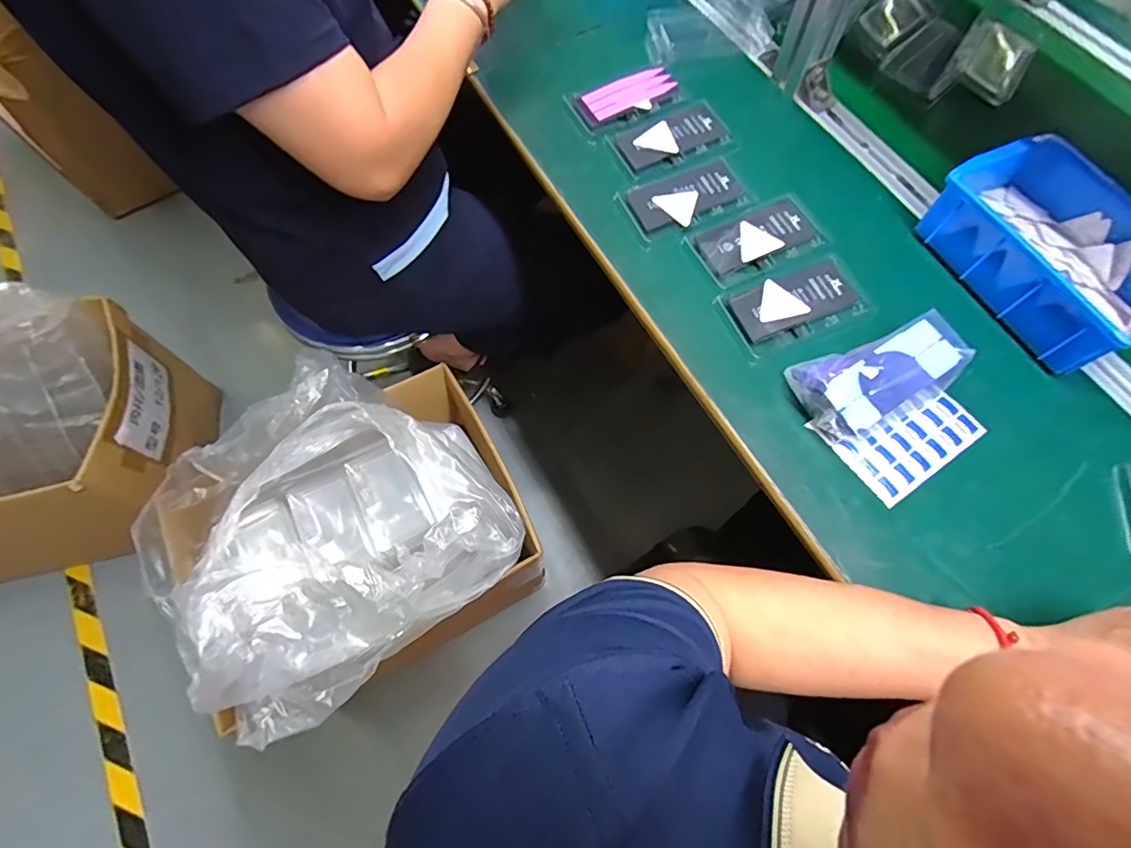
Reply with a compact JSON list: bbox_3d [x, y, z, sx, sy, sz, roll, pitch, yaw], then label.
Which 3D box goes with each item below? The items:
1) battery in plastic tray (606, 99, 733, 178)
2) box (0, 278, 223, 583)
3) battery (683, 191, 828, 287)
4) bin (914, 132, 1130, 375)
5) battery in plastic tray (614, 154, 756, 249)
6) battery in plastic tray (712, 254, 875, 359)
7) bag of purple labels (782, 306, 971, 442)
[{"bbox_3d":[0.112,-0.308,0.562,0.121,0.007,0.072,-20,69,-9],"label":"battery in plastic tray"},{"bbox_3d":[-0.986,0.008,0.923,0.478,0.536,0.376,-11,68,-5],"label":"box"},{"bbox_3d":[0.185,-0.179,0.511,0.120,0.013,0.071,-22,69,-10],"label":"battery"},{"bbox_3d":[0.428,-0.150,0.461,0.126,0.065,0.196,-24,70,-10],"label":"bin"},{"bbox_3d":[0.121,-0.233,0.544,0.125,0.013,0.072,-24,70,-10],"label":"battery in plastic tray"},{"bbox_3d":[0.208,-0.109,0.482,0.123,0.014,0.071,-19,69,-8],"label":"battery in plastic tray"},{"bbox_3d":[0.259,-0.040,0.439,0.127,0.042,0.072,-21,69,-9],"label":"bag of purple labels"}]

